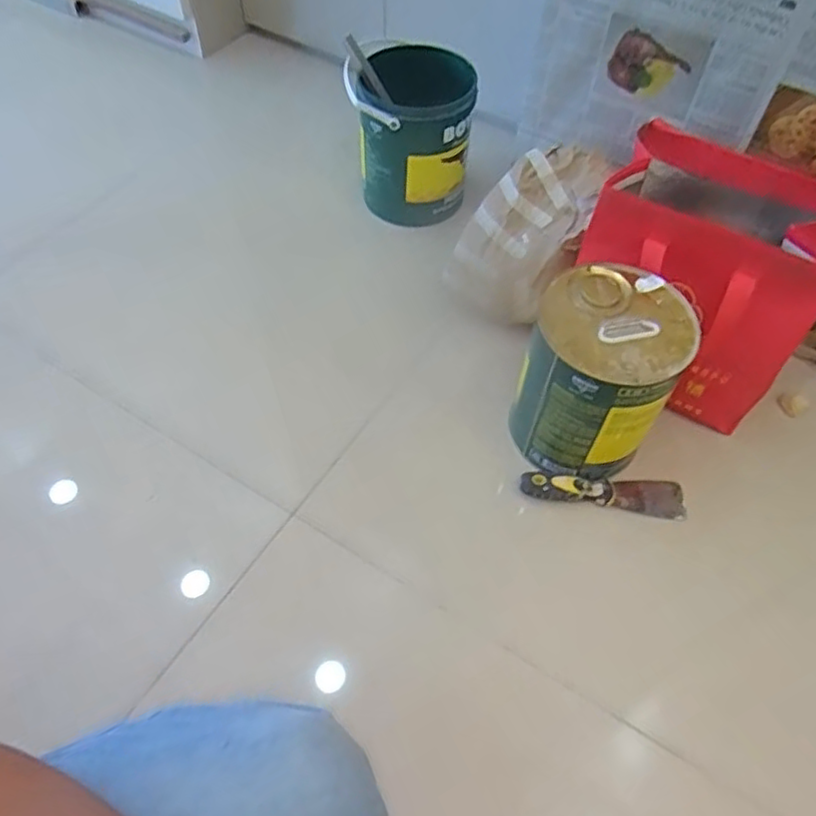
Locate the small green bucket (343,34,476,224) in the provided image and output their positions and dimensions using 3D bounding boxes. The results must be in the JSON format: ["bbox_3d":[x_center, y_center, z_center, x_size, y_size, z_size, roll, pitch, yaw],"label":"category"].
[{"bbox_3d":[0.002,-0.412,1.016,0.176,0.206,0.156,2,55,-1],"label":"small green bucket"}]

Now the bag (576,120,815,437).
[{"bbox_3d":[0.348,-0.147,0.821,0.268,0.263,0.170,31,60,18],"label":"bag"}]

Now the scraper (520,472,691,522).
[{"bbox_3d":[0.231,0.097,0.789,0.191,0.025,0.044,7,55,2],"label":"scraper"}]

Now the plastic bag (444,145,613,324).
[{"bbox_3d":[0.157,-0.223,0.877,0.167,0.191,0.152,-36,64,-24],"label":"plastic bag"}]

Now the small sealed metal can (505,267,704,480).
[{"bbox_3d":[0.214,-0.036,0.761,0.159,0.182,0.161,1,55,-2],"label":"small sealed metal can"}]

